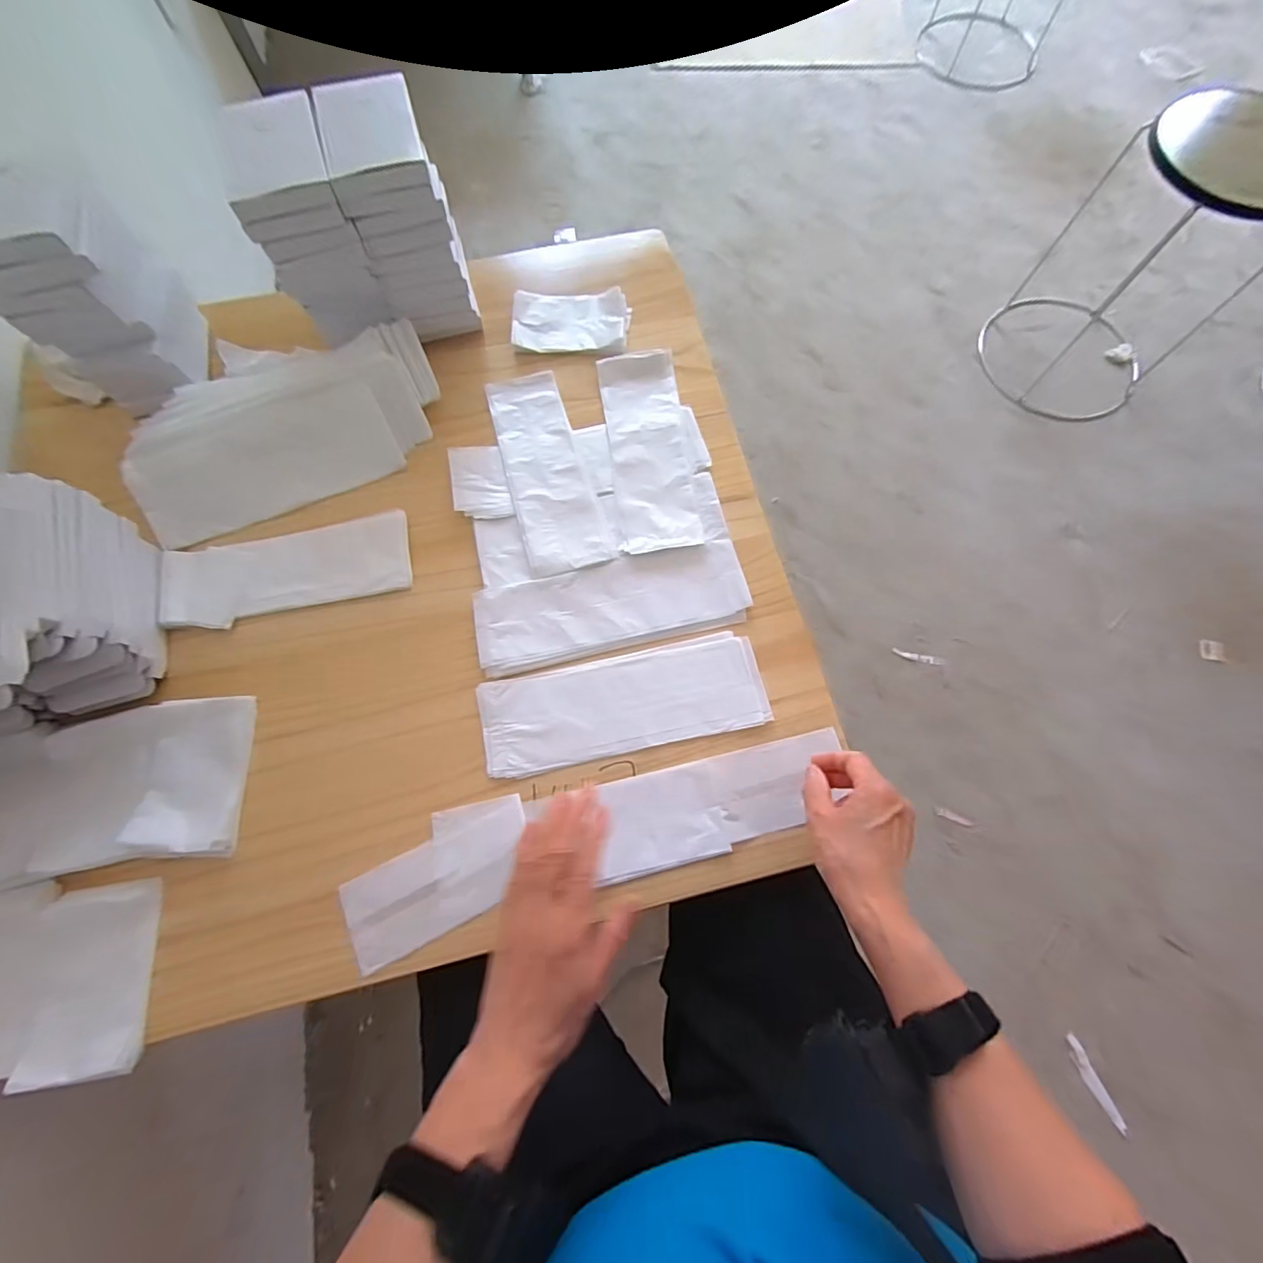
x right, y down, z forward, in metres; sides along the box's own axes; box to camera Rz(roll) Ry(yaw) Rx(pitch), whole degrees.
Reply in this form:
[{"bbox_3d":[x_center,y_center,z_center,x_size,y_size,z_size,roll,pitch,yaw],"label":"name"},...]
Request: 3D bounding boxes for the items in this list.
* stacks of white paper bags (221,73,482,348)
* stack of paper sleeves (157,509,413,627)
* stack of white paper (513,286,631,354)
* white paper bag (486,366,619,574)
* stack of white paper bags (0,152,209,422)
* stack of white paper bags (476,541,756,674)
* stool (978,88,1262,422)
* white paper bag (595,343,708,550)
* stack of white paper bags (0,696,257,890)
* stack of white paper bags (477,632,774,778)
[{"bbox_3d":[-0.270,-0.405,0.559,0.173,0.181,0.134,-16,74,-4],"label":"stacks of white paper bags"},{"bbox_3d":[-0.340,-0.060,0.544,0.229,0.011,0.083,-12,74,-3],"label":"stack of paper sleeves"},{"bbox_3d":[-0.071,-0.364,0.643,0.135,0.018,0.079,-2,73,0],"label":"stack of white paper"},{"bbox_3d":[-0.092,-0.172,0.583,0.084,0.004,0.244,-16,72,-8],"label":"white paper bag"},{"bbox_3d":[-0.529,-0.327,0.533,0.106,0.180,0.128,-16,74,-4],"label":"stack of white paper bags"},{"bbox_3d":[-0.018,-0.025,0.538,0.259,0.012,0.088,-13,74,-3],"label":"stack of white paper bags"},{"bbox_3d":[0.972,-0.690,1.044,0.378,0.370,0.345,-42,78,-11],"label":"stool"},{"bbox_3d":[0.019,-0.196,0.589,0.082,0.010,0.238,-7,73,-2],"label":"white paper bag"},{"bbox_3d":[-0.446,0.134,0.459,0.218,0.031,0.128,-9,73,-2],"label":"stack of white paper bags"},{"bbox_3d":[-0.007,0.064,0.501,0.253,0.004,0.090,-11,74,-3],"label":"stack of white paper bags"}]

